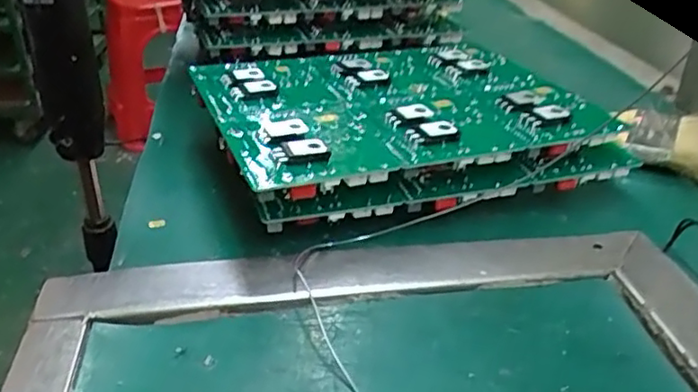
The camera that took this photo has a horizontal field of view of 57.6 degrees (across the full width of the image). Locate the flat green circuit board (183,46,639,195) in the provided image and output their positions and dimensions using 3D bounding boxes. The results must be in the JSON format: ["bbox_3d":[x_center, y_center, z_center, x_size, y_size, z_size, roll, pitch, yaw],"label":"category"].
[{"bbox_3d":[0.027,-0.062,0.386,0.213,0.013,0.170,-12,33,-21],"label":"flat green circuit board"}]

